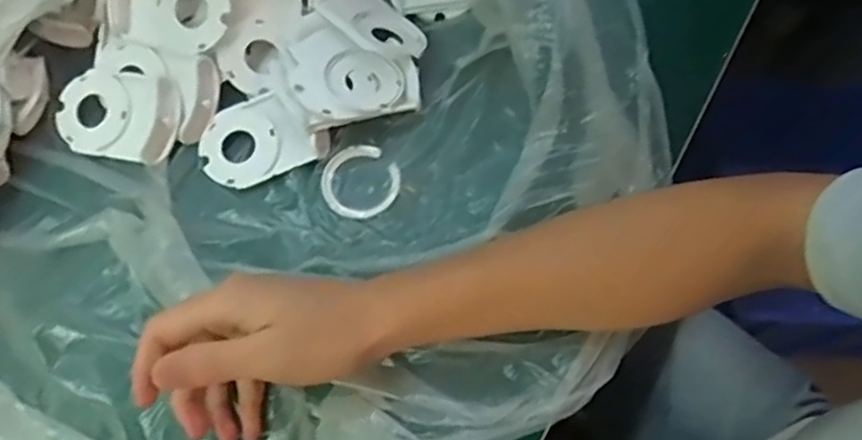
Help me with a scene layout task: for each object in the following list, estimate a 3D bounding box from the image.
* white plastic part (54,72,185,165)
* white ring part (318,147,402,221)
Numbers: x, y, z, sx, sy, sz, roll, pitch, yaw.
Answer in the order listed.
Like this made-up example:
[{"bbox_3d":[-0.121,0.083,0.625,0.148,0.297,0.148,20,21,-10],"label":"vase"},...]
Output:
[{"bbox_3d":[-0.209,-0.070,0.441,0.083,0.016,0.057,12,84,14],"label":"white plastic part"},{"bbox_3d":[-0.045,-0.025,0.428,0.051,0.004,0.048,0,68,1],"label":"white ring part"}]

